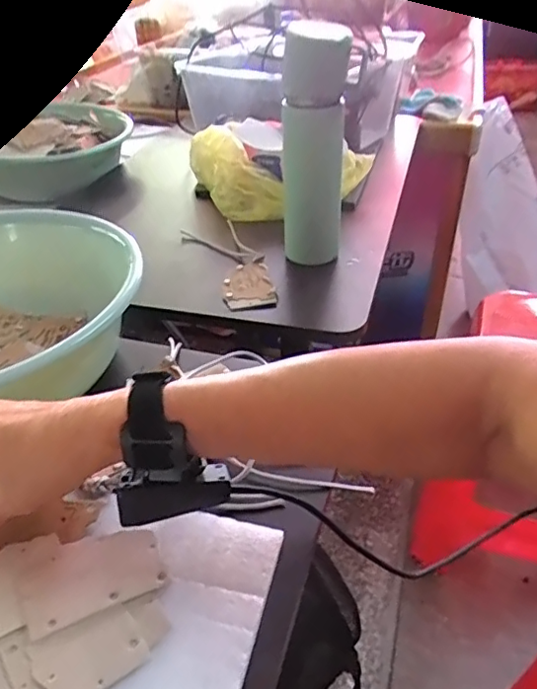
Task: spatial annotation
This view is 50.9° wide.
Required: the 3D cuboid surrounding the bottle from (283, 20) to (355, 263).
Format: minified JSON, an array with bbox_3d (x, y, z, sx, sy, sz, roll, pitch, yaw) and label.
[{"bbox_3d":[0.050,-0.213,0.638,0.063,0.252,0.059,-3,37,-2],"label":"bottle"}]

